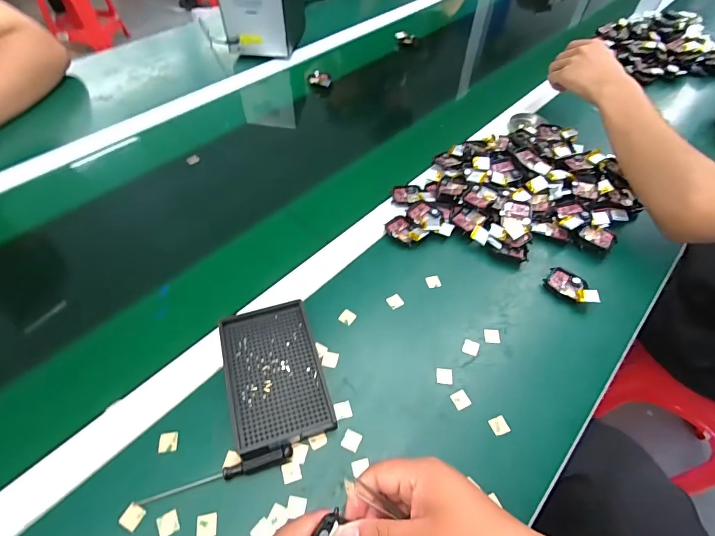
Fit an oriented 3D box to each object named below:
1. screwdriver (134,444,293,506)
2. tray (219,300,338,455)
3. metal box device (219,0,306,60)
[{"bbox_3d":[-0.120,0.179,0.331,0.130,0.016,0.011,-14,54,-12],"label":"screwdriver"},{"bbox_3d":[-0.082,0.103,0.386,0.088,0.023,0.139,-14,54,-12],"label":"tray"},{"bbox_3d":[-0.193,-0.544,0.804,0.129,0.149,0.163,5,52,2],"label":"metal box device"}]

